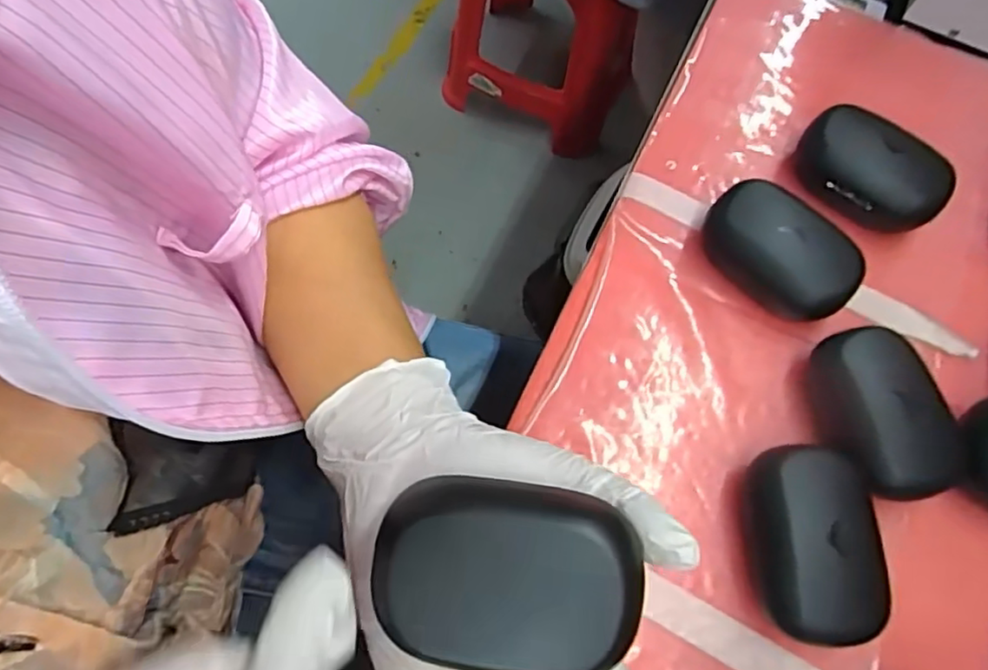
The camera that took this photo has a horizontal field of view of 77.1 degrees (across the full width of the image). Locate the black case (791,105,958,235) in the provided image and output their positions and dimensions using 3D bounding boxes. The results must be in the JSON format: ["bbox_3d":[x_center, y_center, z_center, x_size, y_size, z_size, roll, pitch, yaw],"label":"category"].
[{"bbox_3d":[0.222,-0.095,0.369,0.085,0.040,0.054,35,70,11],"label":"black case"}]

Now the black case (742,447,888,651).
[{"bbox_3d":[0.147,0.095,0.286,0.057,0.041,0.086,1,67,-3],"label":"black case"}]

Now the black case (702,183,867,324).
[{"bbox_3d":[0.159,-0.048,0.342,0.085,0.038,0.055,40,71,12],"label":"black case"}]

